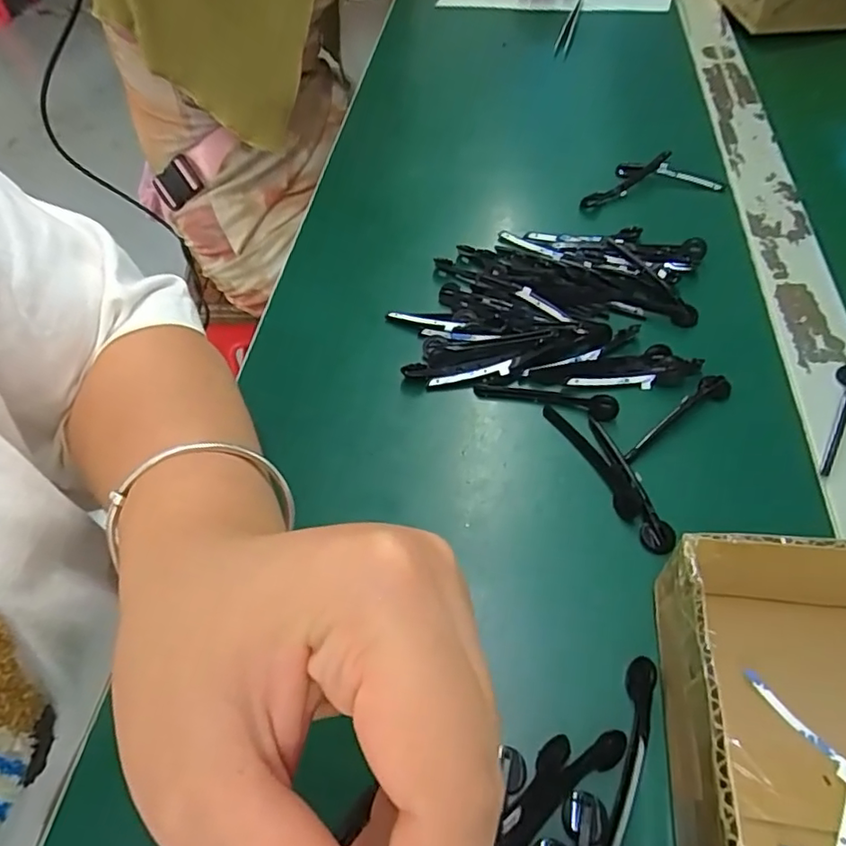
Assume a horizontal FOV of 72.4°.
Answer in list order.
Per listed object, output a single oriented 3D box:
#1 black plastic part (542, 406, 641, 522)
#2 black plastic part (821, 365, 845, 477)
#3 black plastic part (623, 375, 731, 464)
[{"bbox_3d":[0.081,0.015,0.280,0.013,0.008,0.072,-24,54,-11],"label":"black plastic part"},{"bbox_3d":[0.204,-0.003,0.283,0.014,0.007,0.069,26,61,24],"label":"black plastic part"},{"bbox_3d":[0.127,-0.003,0.286,0.077,0.009,0.013,-37,58,-19],"label":"black plastic part"}]

